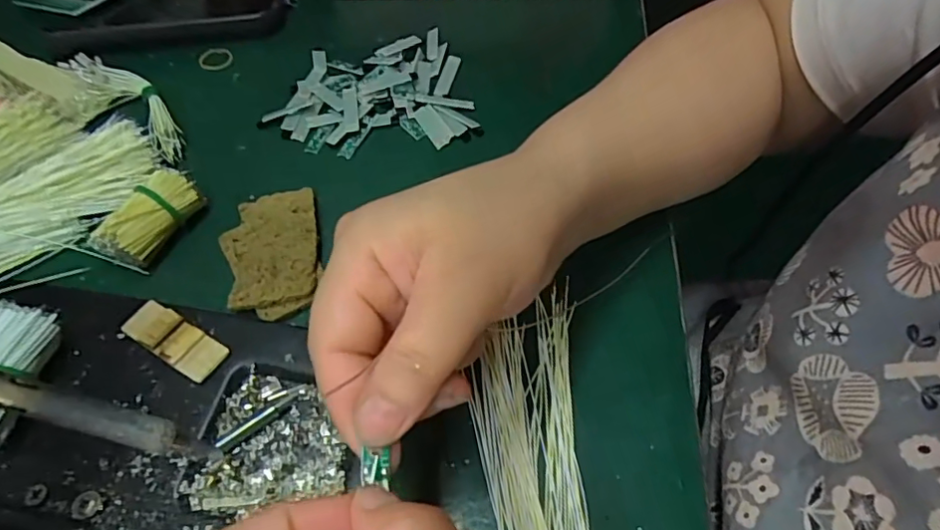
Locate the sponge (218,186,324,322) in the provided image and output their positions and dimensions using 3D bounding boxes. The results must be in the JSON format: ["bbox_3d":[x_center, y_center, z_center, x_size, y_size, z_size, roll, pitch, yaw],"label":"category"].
[{"bbox_3d":[-0.098,-0.005,0.280,0.047,0.012,0.071,-15,57,-8],"label":"sponge"}]

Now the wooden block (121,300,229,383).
[{"bbox_3d":[-0.129,0.032,0.245,0.050,0.007,0.018,27,61,18],"label":"wooden block"}]

